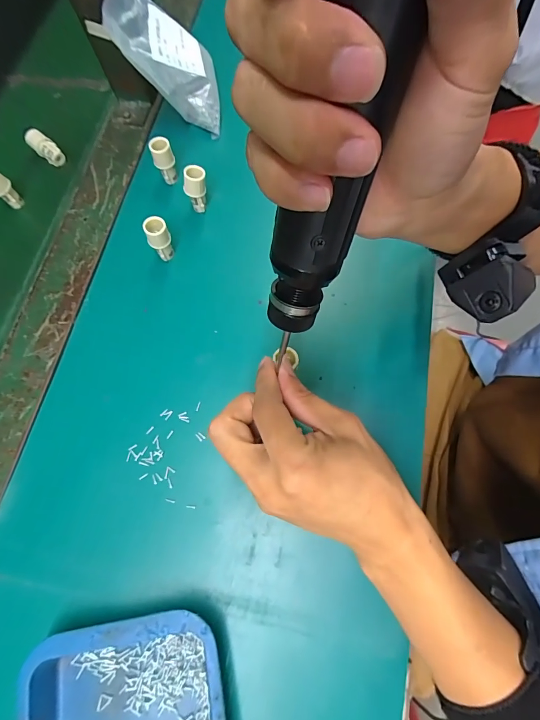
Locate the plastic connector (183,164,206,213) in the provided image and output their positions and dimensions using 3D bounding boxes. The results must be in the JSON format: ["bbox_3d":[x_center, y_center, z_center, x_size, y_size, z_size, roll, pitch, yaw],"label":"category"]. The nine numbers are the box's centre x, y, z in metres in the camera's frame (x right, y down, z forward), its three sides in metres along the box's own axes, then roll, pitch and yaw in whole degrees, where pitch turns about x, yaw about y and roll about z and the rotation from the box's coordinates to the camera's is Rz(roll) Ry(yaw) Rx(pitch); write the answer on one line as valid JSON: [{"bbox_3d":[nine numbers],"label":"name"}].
[{"bbox_3d":[-0.068,-0.156,0.343,0.021,0.046,0.017,-13,72,0],"label":"plastic connector"}]

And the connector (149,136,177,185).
[{"bbox_3d":[-0.101,-0.190,0.352,0.019,0.040,0.014,-22,73,-3],"label":"connector"}]

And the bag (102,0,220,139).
[{"bbox_3d":[-0.103,-0.299,0.360,0.118,0.042,0.104,6,73,-40],"label":"bag"}]

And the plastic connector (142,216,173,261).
[{"bbox_3d":[-0.097,-0.106,0.325,0.019,0.042,0.017,-22,73,-3],"label":"plastic connector"}]

